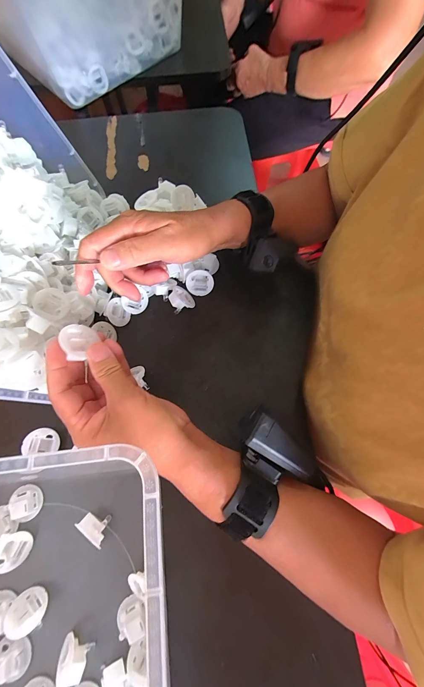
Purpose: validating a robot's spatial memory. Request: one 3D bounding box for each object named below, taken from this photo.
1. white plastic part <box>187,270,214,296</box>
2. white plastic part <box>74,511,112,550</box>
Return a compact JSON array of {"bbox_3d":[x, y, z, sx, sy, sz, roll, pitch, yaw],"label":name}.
[{"bbox_3d":[-0.015,-0.075,0.331,0.033,0.031,0.012,-2,28,0],"label":"white plastic part"},{"bbox_3d":[-0.111,0.175,0.257,0.030,0.023,0.018,34,75,10],"label":"white plastic part"}]

